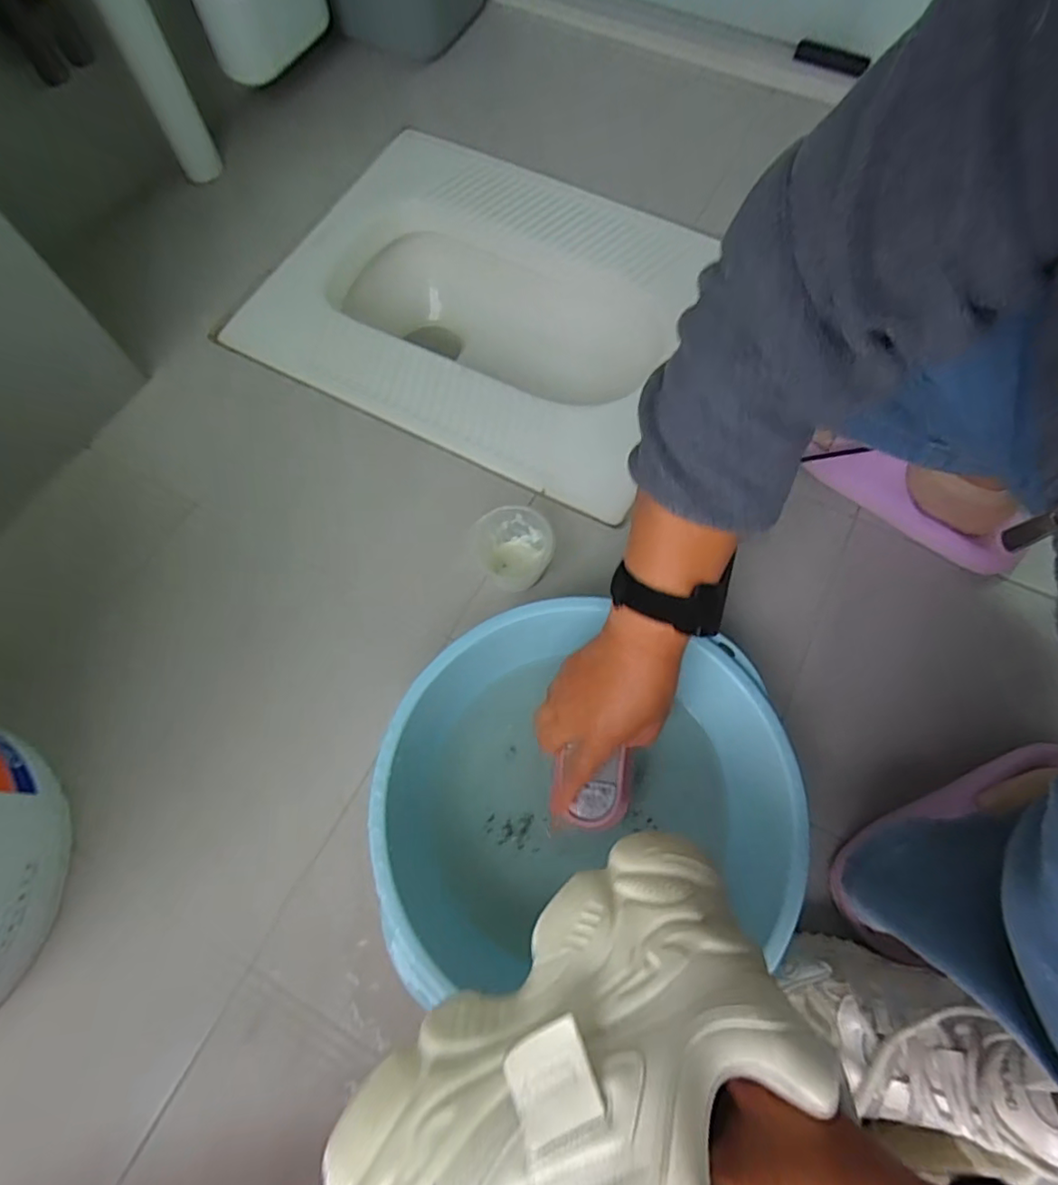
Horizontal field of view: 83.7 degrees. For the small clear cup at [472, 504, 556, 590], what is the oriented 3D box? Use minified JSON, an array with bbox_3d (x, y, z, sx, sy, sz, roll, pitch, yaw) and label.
[{"bbox_3d":[-0.013,-0.039,0.550,0.068,0.055,0.062,-1,71,2],"label":"small clear cup"}]

